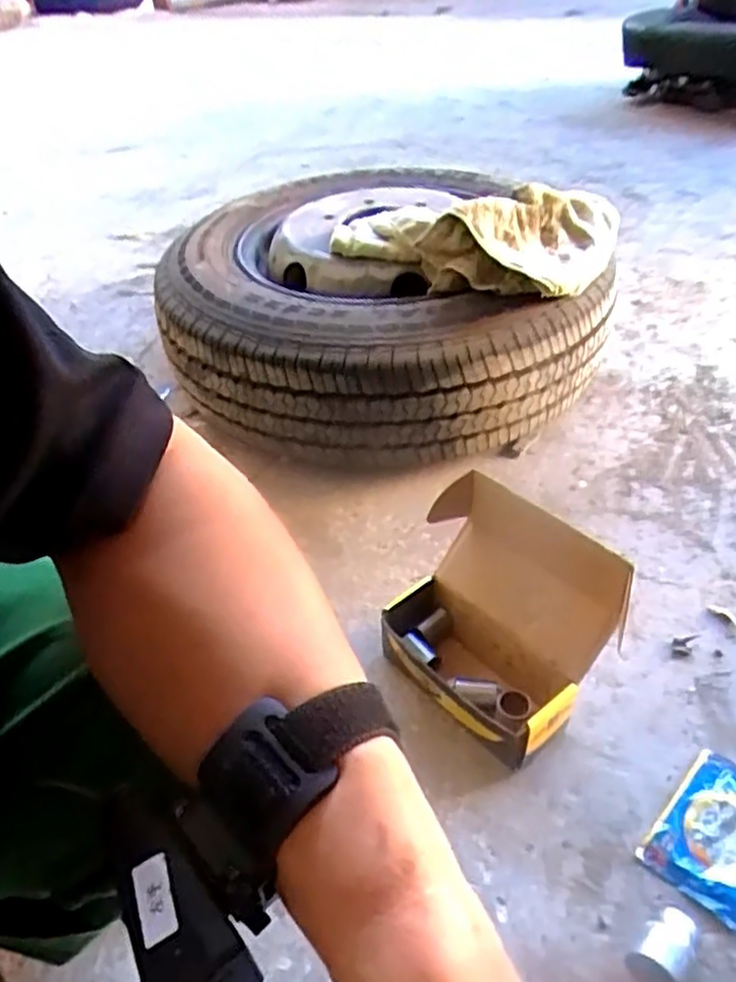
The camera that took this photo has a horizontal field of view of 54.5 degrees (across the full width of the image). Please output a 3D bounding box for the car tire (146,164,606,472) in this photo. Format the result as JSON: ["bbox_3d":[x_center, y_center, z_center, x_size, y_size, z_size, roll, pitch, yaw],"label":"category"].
[{"bbox_3d":[0.002,-0.266,1.013,0.474,0.198,0.549,-23,45,-20],"label":"car tire"}]

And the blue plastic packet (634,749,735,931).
[{"bbox_3d":[0.287,0.273,0.562,0.098,0.015,0.123,30,51,34],"label":"blue plastic packet"}]

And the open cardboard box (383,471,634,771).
[{"bbox_3d":[0.109,0.113,0.644,0.146,0.162,0.193,-27,45,-23],"label":"open cardboard box"}]

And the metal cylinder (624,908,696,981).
[{"bbox_3d":[0.204,0.320,0.492,0.034,0.031,0.055,28,51,33],"label":"metal cylinder"}]

